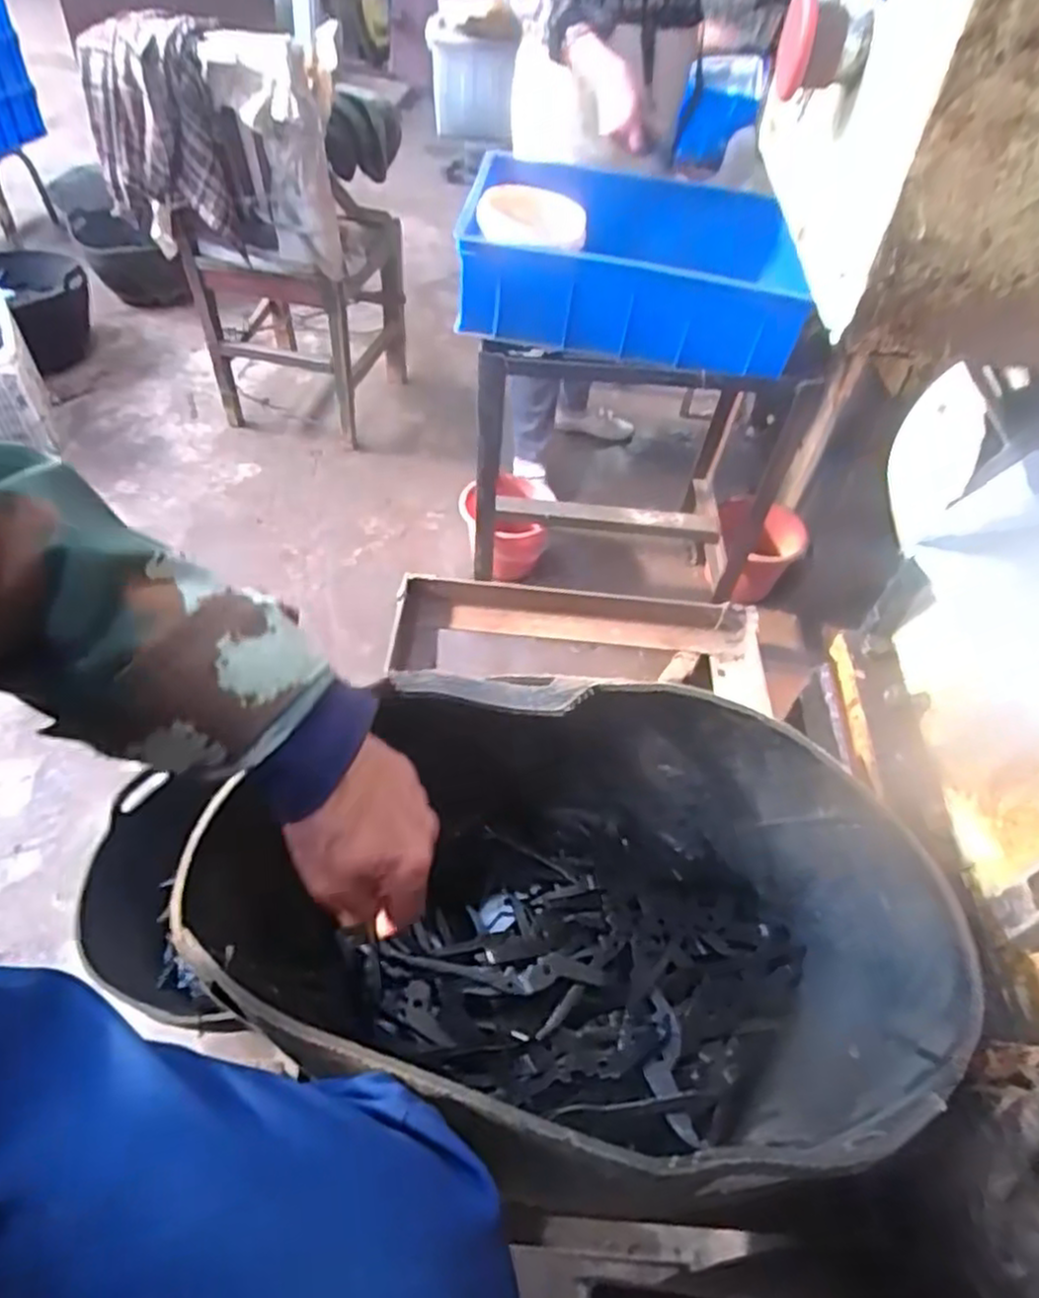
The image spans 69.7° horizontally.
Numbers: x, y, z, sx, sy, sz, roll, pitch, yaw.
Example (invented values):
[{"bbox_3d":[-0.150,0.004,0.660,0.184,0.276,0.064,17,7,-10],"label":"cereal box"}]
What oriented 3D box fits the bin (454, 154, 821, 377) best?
[{"bbox_3d":[0.158,-0.577,1.146,0.486,0.155,0.294,4,49,-2],"label":"bin"}]

